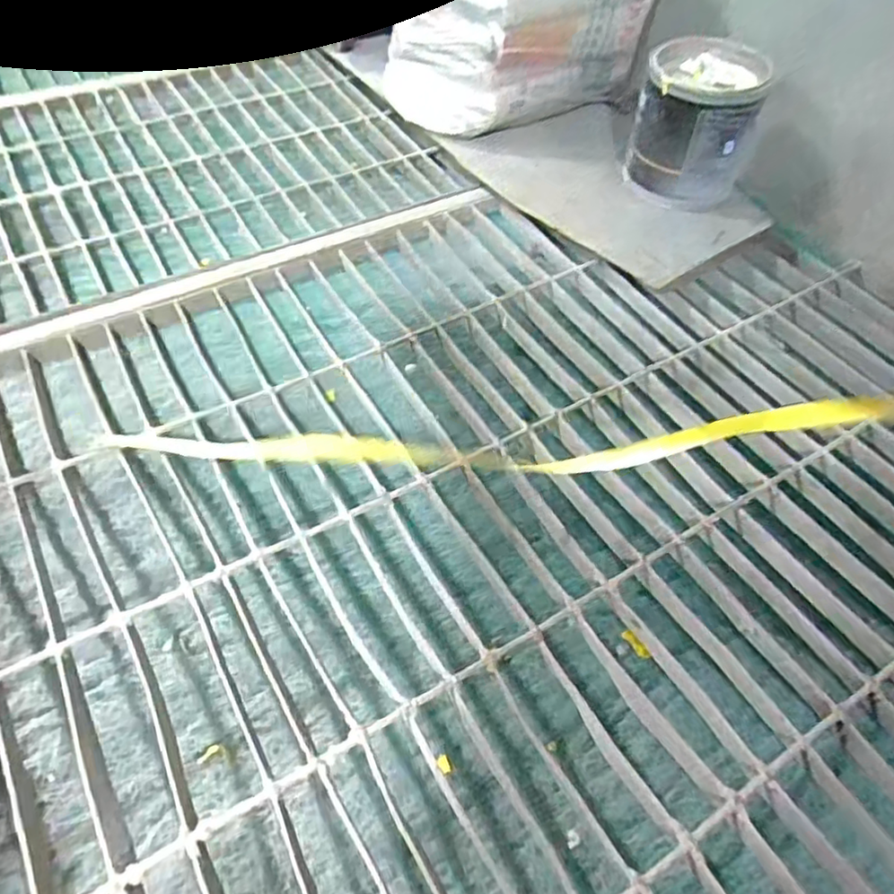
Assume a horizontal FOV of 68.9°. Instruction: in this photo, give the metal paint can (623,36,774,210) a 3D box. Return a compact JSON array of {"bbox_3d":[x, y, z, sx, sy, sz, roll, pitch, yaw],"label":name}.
[{"bbox_3d":[0.310,-0.411,0.832,0.138,0.156,0.153,16,55,8],"label":"metal paint can"}]

